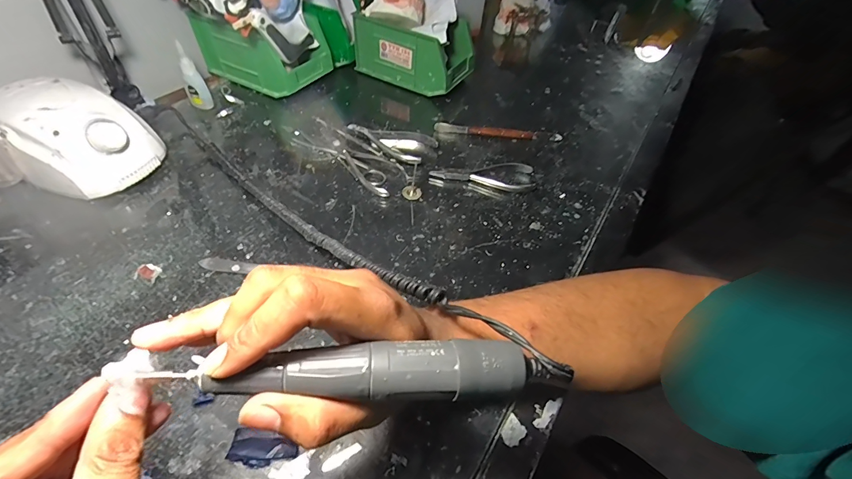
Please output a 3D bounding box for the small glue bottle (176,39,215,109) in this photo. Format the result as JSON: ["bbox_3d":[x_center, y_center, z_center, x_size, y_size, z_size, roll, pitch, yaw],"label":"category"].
[{"bbox_3d":[-0.303,-0.208,0.496,0.026,0.084,0.017,-24,55,-24],"label":"small glue bottle"}]

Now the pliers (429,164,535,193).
[{"bbox_3d":[0.068,-0.080,0.462,0.123,0.012,0.042,8,49,2],"label":"pliers"}]

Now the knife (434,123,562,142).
[{"bbox_3d":[0.098,-0.146,0.521,0.169,0.014,0.013,6,49,0],"label":"knife"}]

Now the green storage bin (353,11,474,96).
[{"bbox_3d":[-0.014,-0.299,0.598,0.166,0.086,0.095,27,52,17],"label":"green storage bin"}]

